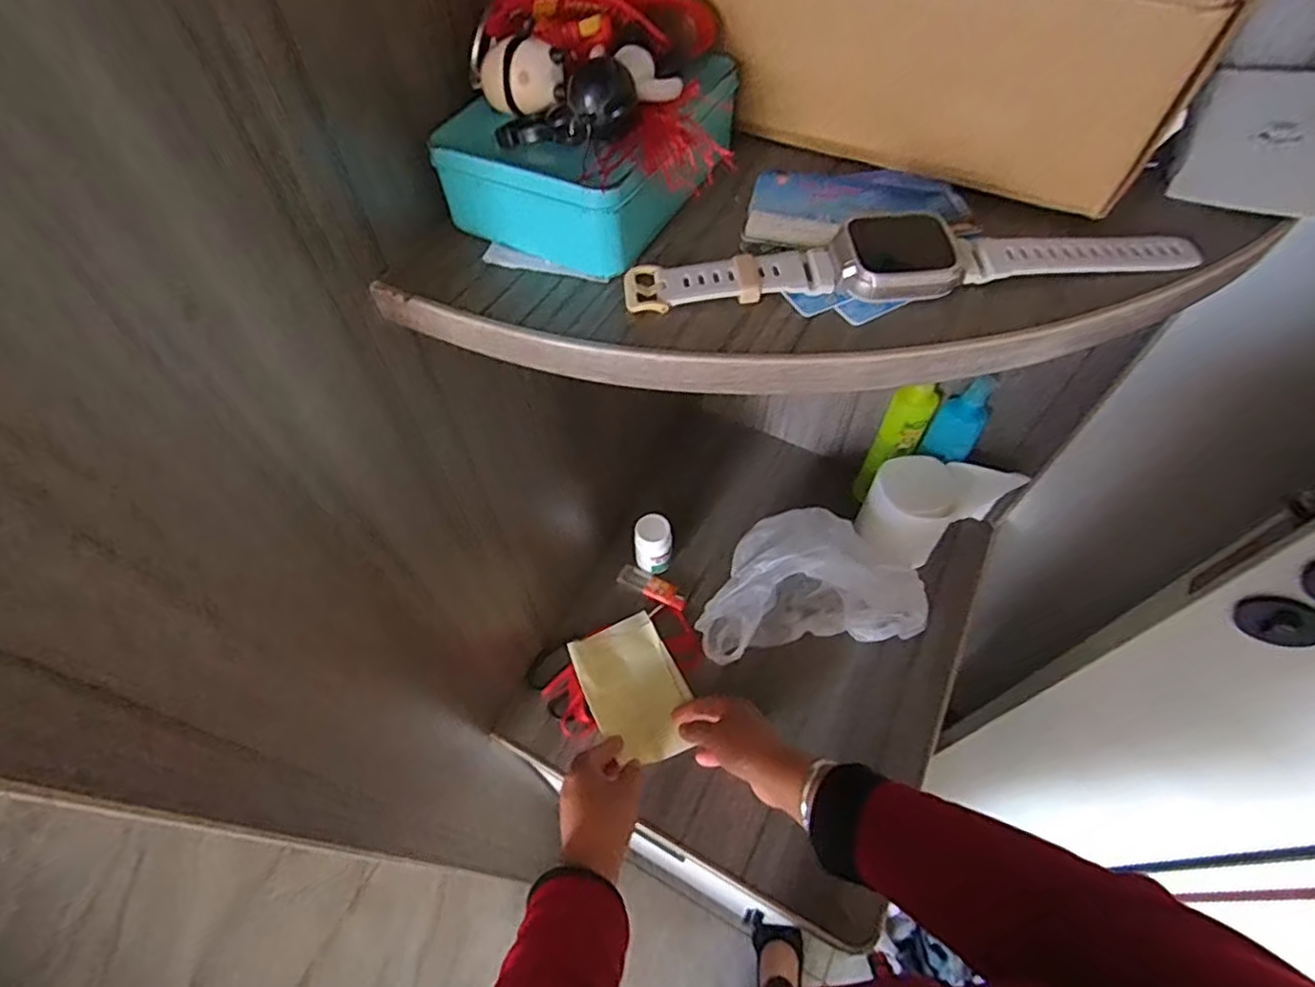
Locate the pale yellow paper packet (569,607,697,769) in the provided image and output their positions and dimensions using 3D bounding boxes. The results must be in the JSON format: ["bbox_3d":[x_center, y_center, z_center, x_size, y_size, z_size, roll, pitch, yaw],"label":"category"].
[{"bbox_3d":[-0.022,0.190,0.626,0.091,0.021,0.135,-16,60,-26],"label":"pale yellow paper packet"}]

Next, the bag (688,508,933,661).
[{"bbox_3d":[0.141,0.084,0.648,0.202,0.109,0.147,-6,57,-3],"label":"bag"}]

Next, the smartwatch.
[{"bbox_3d":[0.106,-0.097,0.267,0.236,0.018,0.036,-6,57,-3],"label":"smartwatch"}]

